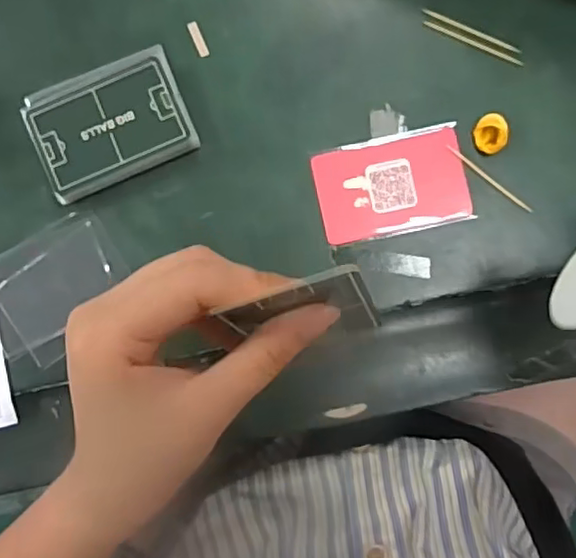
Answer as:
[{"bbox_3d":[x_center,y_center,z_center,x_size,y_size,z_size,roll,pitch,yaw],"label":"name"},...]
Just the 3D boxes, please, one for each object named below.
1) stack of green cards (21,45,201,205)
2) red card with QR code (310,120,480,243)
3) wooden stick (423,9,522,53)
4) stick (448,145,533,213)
[{"bbox_3d":[-0.104,-0.091,0.357,0.087,0.017,0.068,-23,87,3],"label":"stack of green cards"},{"bbox_3d":[0.061,-0.055,0.357,0.086,0.004,0.056,-12,87,3],"label":"red card with QR code"},{"bbox_3d":[0.107,-0.145,0.355,0.060,0.004,0.004,27,90,4],"label":"wooden stick"},{"bbox_3d":[0.117,-0.058,0.355,0.060,0.004,0.004,40,91,4],"label":"stick"}]

